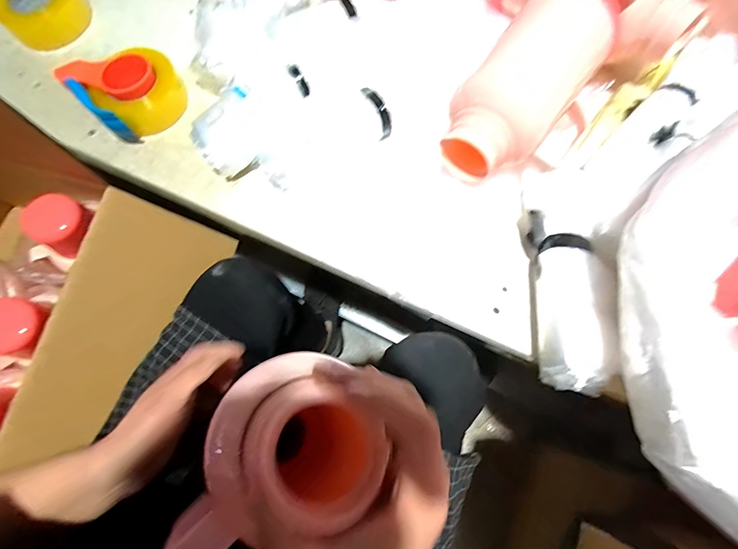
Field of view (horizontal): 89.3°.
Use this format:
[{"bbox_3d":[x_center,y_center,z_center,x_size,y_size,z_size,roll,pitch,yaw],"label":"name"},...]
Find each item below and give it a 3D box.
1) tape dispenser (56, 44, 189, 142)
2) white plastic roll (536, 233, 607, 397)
[{"bbox_3d":[-0.336,-0.262,0.531,0.127,0.069,0.097,-43,77,-11],"label":"tape dispenser"},{"bbox_3d":[0.235,0.042,0.432,0.068,0.051,0.178,2,73,2],"label":"white plastic roll"}]

